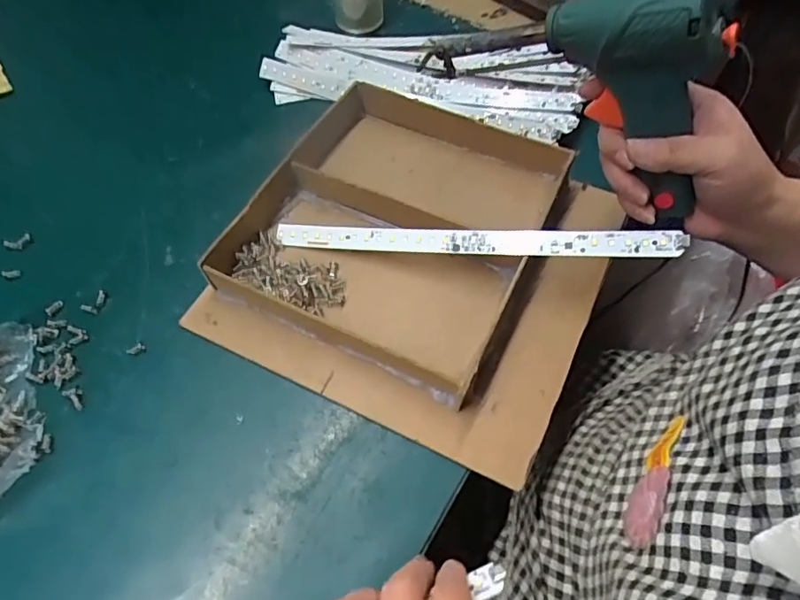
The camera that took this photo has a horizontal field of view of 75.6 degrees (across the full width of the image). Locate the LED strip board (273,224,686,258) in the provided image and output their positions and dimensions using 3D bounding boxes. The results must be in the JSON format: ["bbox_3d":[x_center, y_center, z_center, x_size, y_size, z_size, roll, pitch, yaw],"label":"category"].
[{"bbox_3d":[0.042,-0.043,0.367,0.282,0.010,0.019,4,90,19],"label":"LED strip board"}]

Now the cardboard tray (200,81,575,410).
[{"bbox_3d":[-0.001,-0.063,0.395,0.209,0.032,0.241,22,62,14],"label":"cardboard tray"}]

